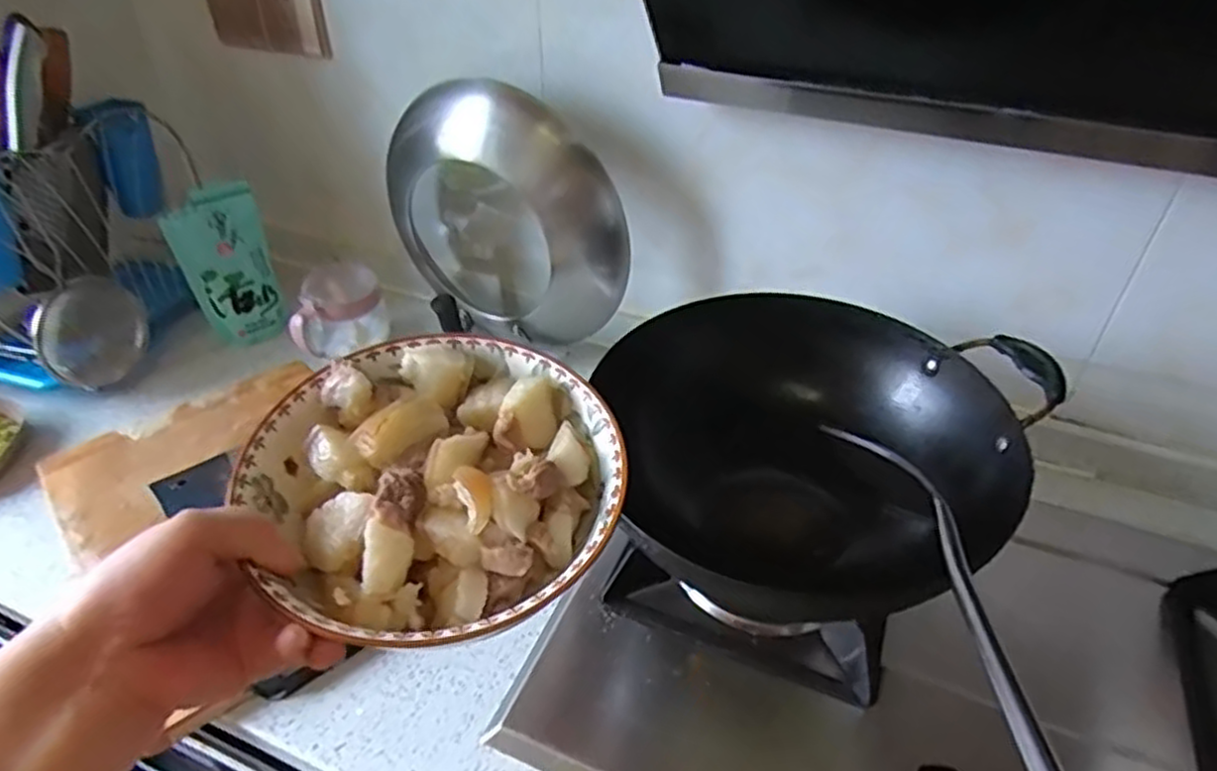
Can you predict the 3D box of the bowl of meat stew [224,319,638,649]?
[{"bbox_3d":[-0.078,0.045,0.356,0.163,0.049,0.169,0,39,0],"label":"bowl of meat stew"}]

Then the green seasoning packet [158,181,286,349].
[{"bbox_3d":[-0.466,-0.136,0.912,0.097,0.210,0.048,-17,42,-20],"label":"green seasoning packet"}]

